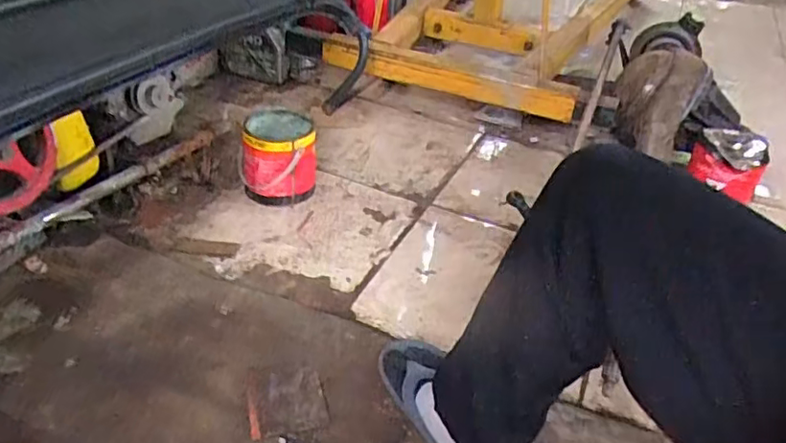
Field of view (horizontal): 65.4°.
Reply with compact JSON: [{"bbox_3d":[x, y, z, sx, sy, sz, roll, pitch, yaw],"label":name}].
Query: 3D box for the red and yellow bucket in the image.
[{"bbox_3d":[-0.246,-0.136,1.314,0.156,0.152,0.145,-1,35,-11],"label":"red and yellow bucket"}]

